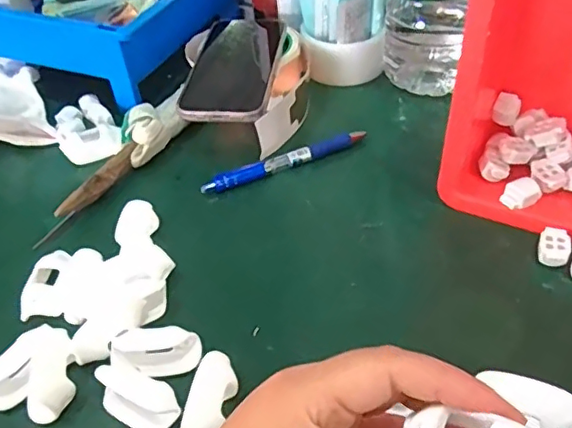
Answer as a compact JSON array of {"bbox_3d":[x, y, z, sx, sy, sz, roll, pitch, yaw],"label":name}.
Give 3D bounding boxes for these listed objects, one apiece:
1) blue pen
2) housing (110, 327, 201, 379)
[{"bbox_3d":[0.000,-0.043,0.464,0.143,0.014,0.013,-20,46,-13],"label":"blue pen"},{"bbox_3d":[-0.076,0.083,0.337,0.051,0.022,0.022,-7,44,-1],"label":"housing"}]

